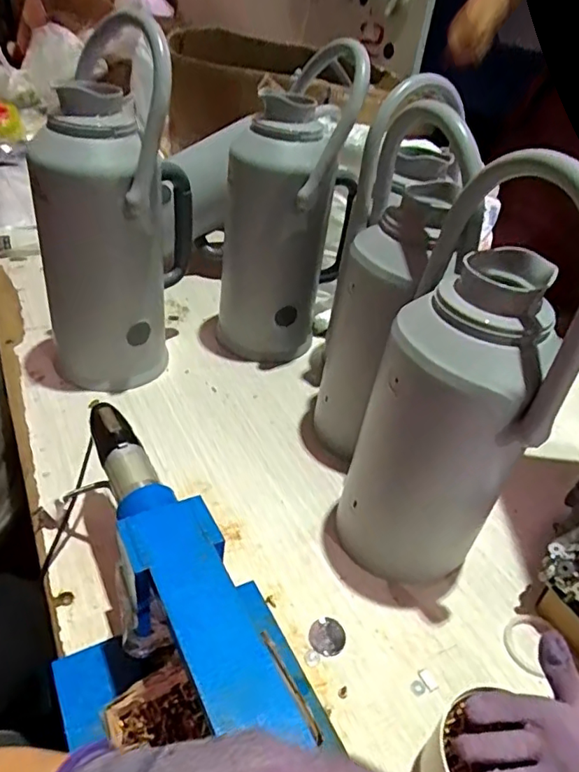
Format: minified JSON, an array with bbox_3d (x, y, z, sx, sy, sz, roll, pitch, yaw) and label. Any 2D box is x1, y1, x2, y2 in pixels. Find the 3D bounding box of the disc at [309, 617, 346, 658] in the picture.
[{"bbox_3d":[0.038,0.253,0.545,0.037,0.004,0.036,5,38,-4],"label":"disc"}]

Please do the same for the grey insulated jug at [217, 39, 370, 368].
[{"bbox_3d":[-0.010,-0.254,0.834,0.185,0.430,0.161,9,38,1],"label":"grey insulated jug"}]

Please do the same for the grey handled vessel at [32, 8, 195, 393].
[{"bbox_3d":[-0.243,-0.217,0.745,0.196,0.443,0.174,0,38,-10],"label":"grey handled vessel"}]

